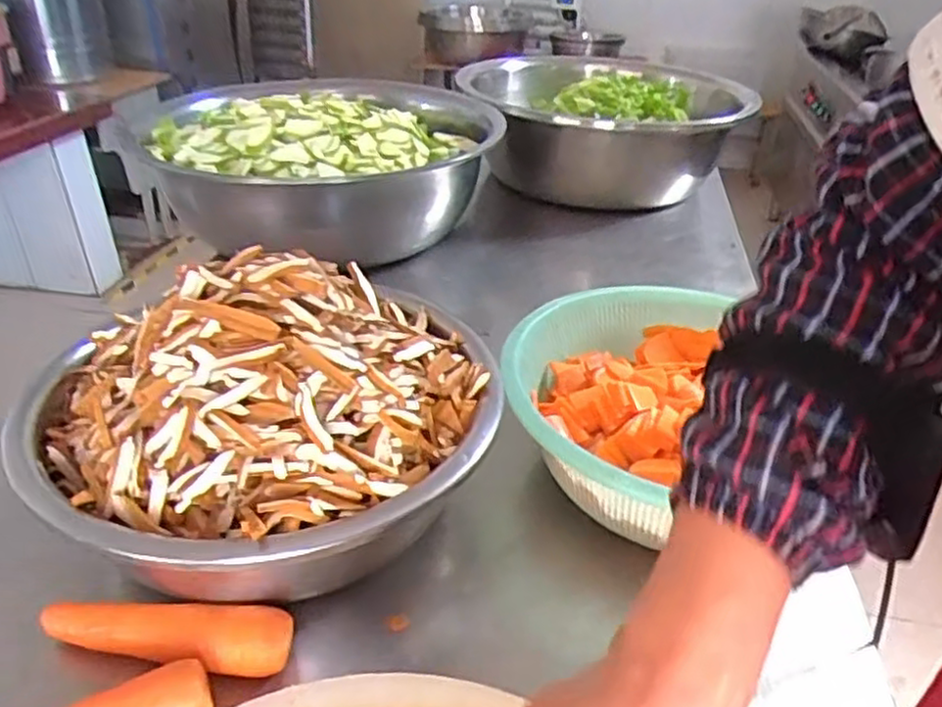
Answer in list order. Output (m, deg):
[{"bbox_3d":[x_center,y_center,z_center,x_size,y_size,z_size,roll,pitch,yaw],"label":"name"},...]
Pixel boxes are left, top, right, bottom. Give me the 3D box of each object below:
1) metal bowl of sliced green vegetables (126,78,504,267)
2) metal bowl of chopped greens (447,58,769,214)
[{"bbox_3d":[-0.215,-0.285,1.133,0.498,0.191,0.472,2,32,-1],"label":"metal bowl of sliced green vegetables"},{"bbox_3d":[0.239,-0.447,1.448,0.530,0.199,0.512,0,32,-4],"label":"metal bowl of chopped greens"}]

